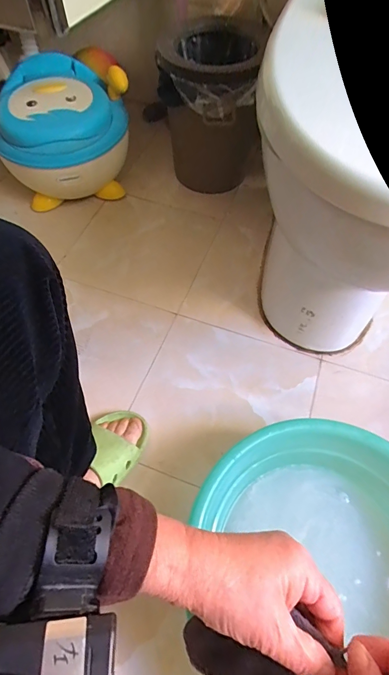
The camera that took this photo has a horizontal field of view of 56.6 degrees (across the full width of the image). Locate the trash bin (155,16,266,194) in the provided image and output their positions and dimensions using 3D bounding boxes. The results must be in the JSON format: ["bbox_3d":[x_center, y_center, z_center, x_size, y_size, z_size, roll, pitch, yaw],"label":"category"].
[{"bbox_3d":[0.035,-0.535,0.880,0.230,0.289,0.263,-4,57,-4],"label":"trash bin"}]

